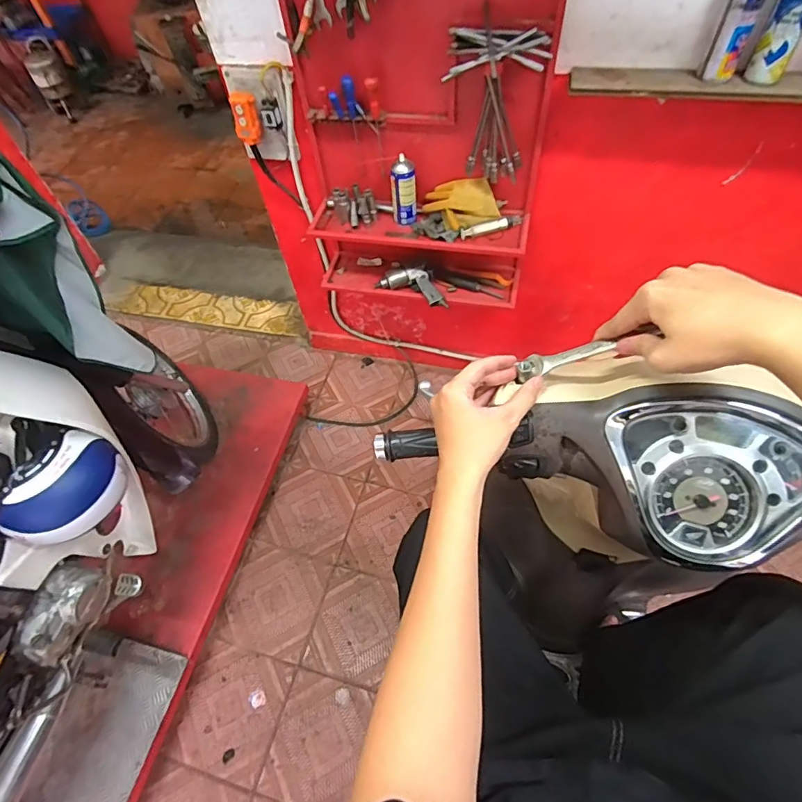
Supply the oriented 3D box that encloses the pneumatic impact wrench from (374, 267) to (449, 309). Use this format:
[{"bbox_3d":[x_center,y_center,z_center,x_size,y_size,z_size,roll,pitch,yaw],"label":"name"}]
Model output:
[{"bbox_3d":[0.044,-0.352,1.430,0.223,0.052,0.089,23,62,18],"label":"pneumatic impact wrench"}]

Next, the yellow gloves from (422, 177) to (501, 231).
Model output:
[{"bbox_3d":[0.161,-0.515,1.264,0.202,0.075,0.090,2,57,6],"label":"yellow gloves"}]

